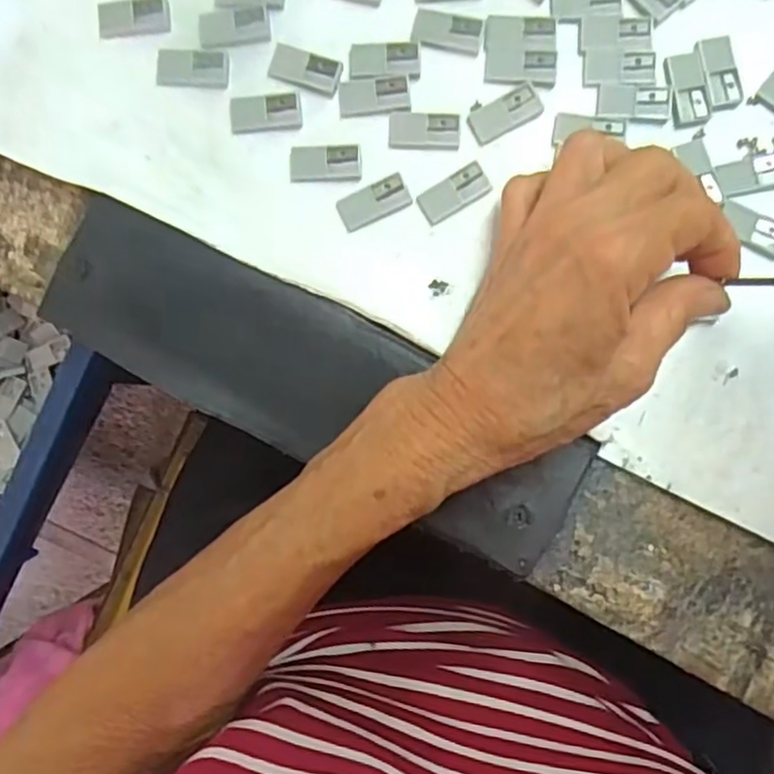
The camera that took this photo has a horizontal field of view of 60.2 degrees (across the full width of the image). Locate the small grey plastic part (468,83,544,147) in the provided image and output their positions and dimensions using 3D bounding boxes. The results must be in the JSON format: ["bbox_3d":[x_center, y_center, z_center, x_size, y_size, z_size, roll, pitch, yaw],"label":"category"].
[{"bbox_3d":[0.046,-0.109,0.262,0.029,0.004,0.015,-28,88,-1],"label":"small grey plastic part"}]

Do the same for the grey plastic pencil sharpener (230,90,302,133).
[{"bbox_3d":[-0.048,-0.109,0.265,0.028,0.004,0.014,-6,87,0],"label":"grey plastic pencil sharpener"}]

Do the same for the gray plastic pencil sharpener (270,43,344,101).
[{"bbox_3d":[-0.033,-0.126,0.265,0.028,0.004,0.015,18,88,1],"label":"gray plastic pencil sharpener"}]

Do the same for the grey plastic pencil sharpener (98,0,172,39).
[{"bbox_3d":[-0.101,-0.148,0.266,0.029,0.004,0.014,-7,87,0],"label":"grey plastic pencil sharpener"}]

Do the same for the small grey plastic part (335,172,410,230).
[{"bbox_3d":[-0.005,-0.073,0.262,0.028,0.004,0.013,-23,88,-1],"label":"small grey plastic part"}]

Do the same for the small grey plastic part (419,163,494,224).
[{"bbox_3d":[0.027,-0.076,0.262,0.028,0.004,0.013,-31,88,-1],"label":"small grey plastic part"}]

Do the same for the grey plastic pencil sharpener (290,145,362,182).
[{"bbox_3d":[-0.024,-0.089,0.263,0.028,0.004,0.014,-2,87,0],"label":"grey plastic pencil sharpener"}]

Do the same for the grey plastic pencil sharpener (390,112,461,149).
[{"bbox_3d":[0.015,-0.101,0.264,0.028,0.004,0.015,4,87,0],"label":"grey plastic pencil sharpener"}]

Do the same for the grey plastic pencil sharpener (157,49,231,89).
[{"bbox_3d":[-0.077,-0.127,0.265,0.029,0.004,0.015,3,87,0],"label":"grey plastic pencil sharpener"}]

